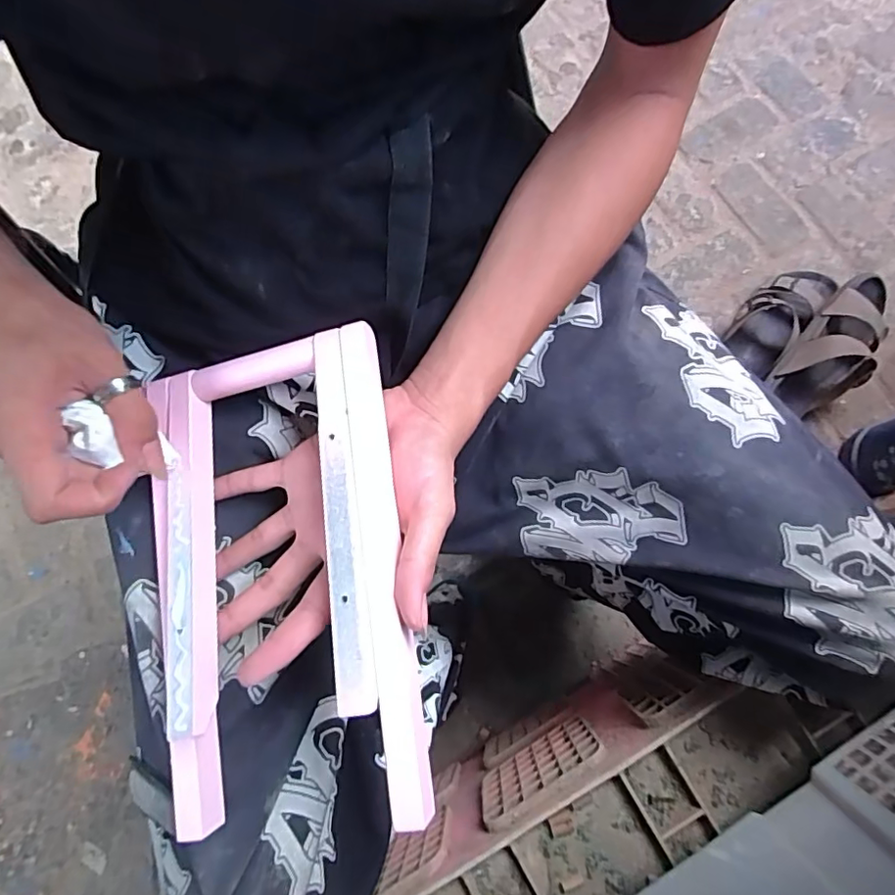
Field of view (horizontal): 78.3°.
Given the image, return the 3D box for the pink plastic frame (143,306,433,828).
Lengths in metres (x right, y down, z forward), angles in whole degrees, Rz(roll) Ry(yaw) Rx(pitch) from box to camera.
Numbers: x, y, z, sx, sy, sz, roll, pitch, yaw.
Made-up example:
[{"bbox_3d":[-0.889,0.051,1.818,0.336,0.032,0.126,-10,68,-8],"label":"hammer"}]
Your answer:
[{"bbox_3d":[-0.093,0.064,0.296,0.140,0.052,0.246,-8,74,-1],"label":"pink plastic frame"}]

